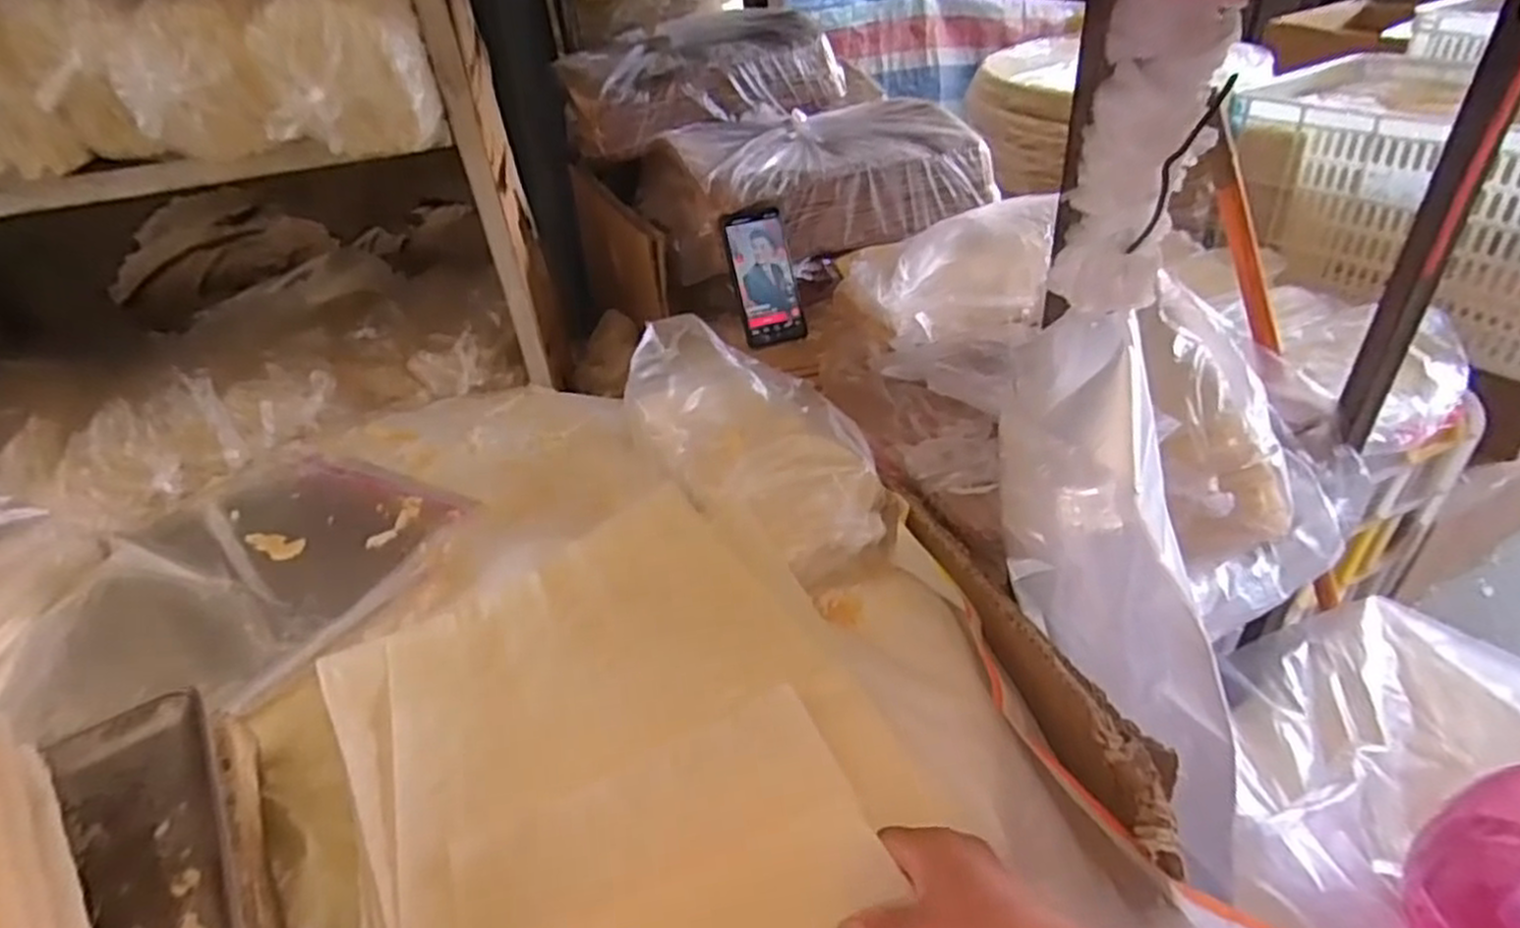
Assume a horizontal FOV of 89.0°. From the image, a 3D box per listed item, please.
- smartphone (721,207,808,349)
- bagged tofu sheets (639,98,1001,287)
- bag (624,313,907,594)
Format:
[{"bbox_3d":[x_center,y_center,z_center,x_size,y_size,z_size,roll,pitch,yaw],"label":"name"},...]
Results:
[{"bbox_3d":[0.006,-0.223,0.927,0.077,0.157,0.016,-17,11,-14],"label":"smartphone"},{"bbox_3d":[0.064,-0.387,1.054,0.442,0.124,0.287,-16,39,-13],"label":"bagged tofu sheets"},{"bbox_3d":[0.004,-0.021,0.715,0.156,0.116,0.295,-28,43,-26],"label":"bag"}]

